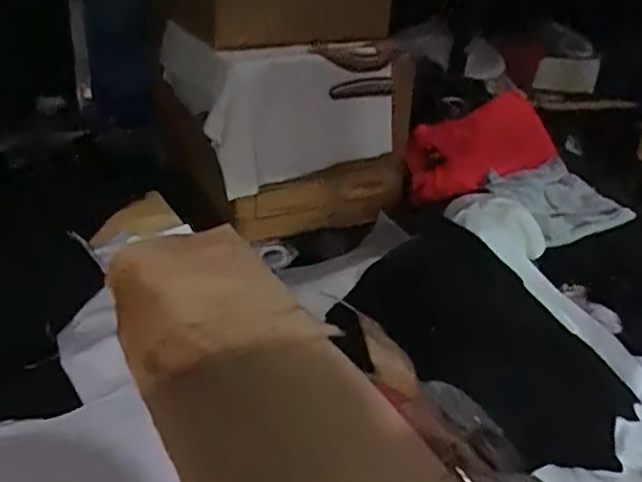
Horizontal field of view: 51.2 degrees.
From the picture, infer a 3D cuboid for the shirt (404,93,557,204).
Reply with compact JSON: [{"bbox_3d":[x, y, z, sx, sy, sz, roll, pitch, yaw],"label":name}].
[{"bbox_3d":[0.308,-0.190,1.355,0.344,0.163,0.055,-22,-3,-20],"label":"shirt"}]

